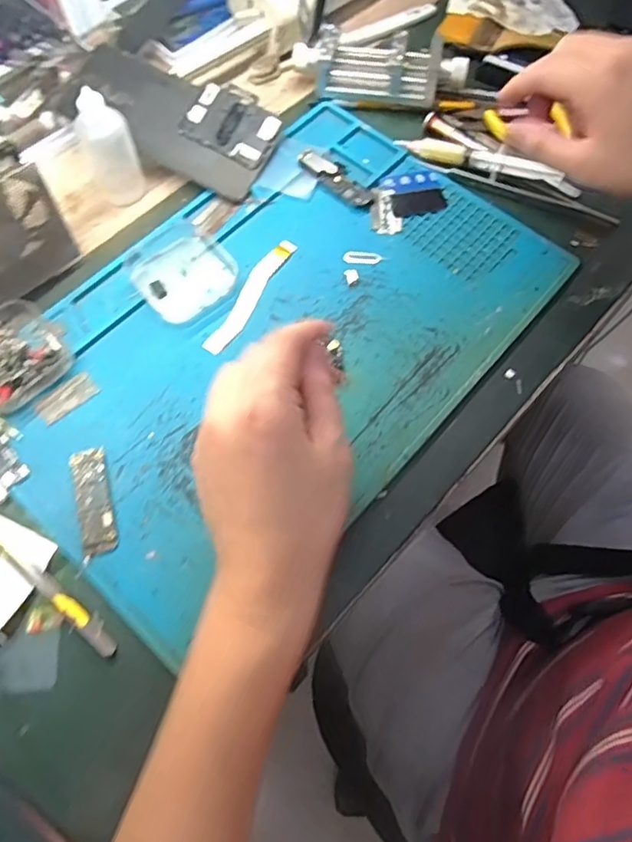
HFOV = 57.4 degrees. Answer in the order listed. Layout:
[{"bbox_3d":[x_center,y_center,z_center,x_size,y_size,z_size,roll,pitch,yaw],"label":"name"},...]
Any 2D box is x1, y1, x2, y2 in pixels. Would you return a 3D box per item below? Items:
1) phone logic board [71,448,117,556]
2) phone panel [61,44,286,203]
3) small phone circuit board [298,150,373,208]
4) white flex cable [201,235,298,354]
[{"bbox_3d":[-0.131,0.046,0.340,0.019,0.004,0.064,-14,69,-8],"label":"phone logic board"},{"bbox_3d":[-0.109,-0.236,0.444,0.156,0.006,0.079,28,83,0],"label":"phone panel"},{"bbox_3d":[0.016,-0.186,0.441,0.066,0.005,0.024,43,72,14],"label":"small phone circuit board"},{"bbox_3d":[-0.045,-0.089,0.403,0.016,0.004,0.103,27,69,8],"label":"white flex cable"}]

